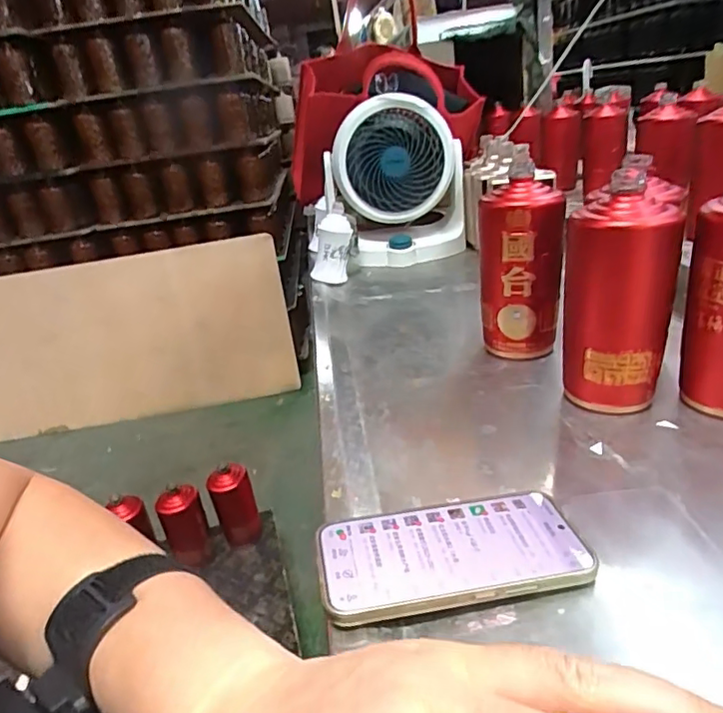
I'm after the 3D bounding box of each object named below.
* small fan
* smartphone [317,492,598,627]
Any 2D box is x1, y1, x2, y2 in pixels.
[{"bbox_3d":[0.067,-0.287,0.946,0.216,0.261,0.119,-9,24,-2],"label":"small fan"},{"bbox_3d":[0.055,0.120,0.332,0.155,0.013,0.078,-6,24,-5],"label":"smartphone"}]

